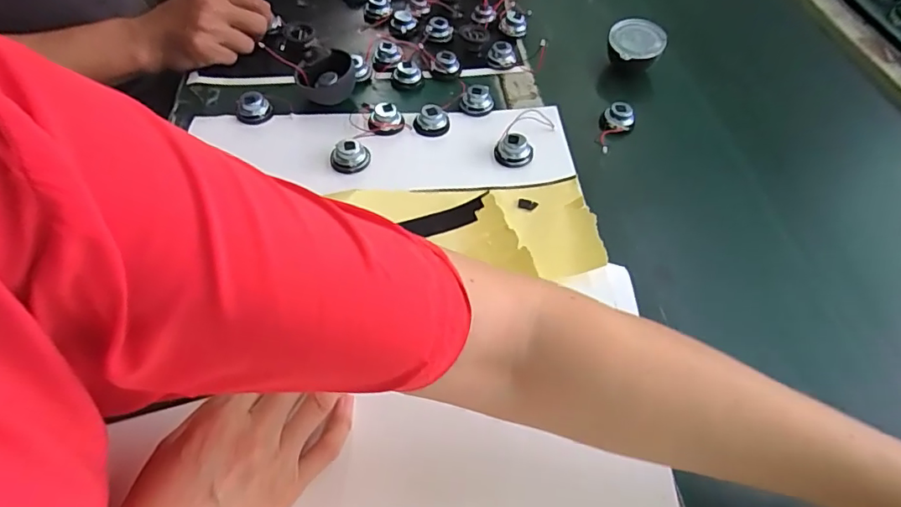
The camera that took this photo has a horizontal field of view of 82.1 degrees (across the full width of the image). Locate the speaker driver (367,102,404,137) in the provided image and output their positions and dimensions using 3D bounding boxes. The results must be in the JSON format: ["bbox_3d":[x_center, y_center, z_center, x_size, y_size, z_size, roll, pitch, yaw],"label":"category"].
[{"bbox_3d":[-0.064,-0.131,0.511,0.034,0.019,0.030,-5,53,-6],"label":"speaker driver"}]

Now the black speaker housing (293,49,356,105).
[{"bbox_3d":[-0.129,-0.177,0.533,0.057,0.035,0.059,-14,55,-13],"label":"black speaker housing"}]

